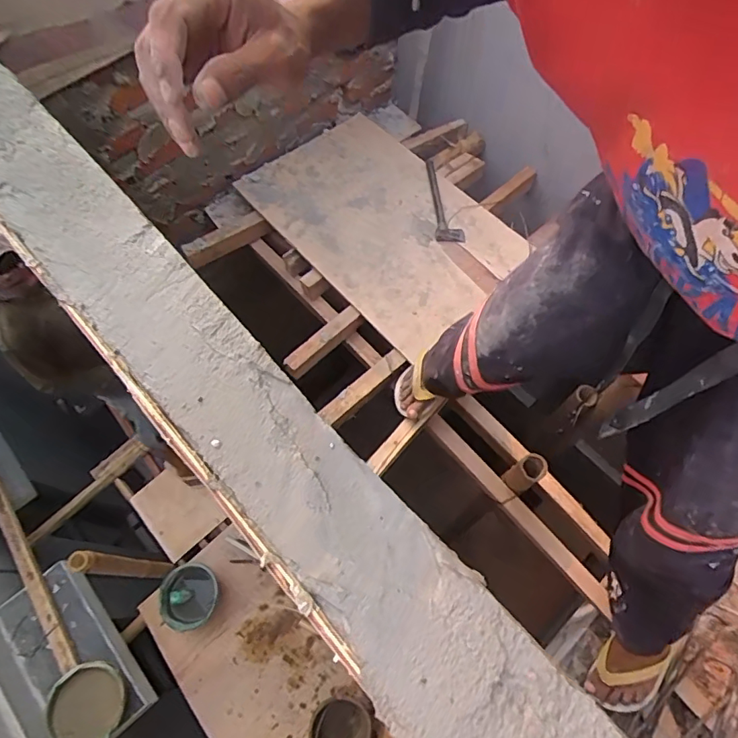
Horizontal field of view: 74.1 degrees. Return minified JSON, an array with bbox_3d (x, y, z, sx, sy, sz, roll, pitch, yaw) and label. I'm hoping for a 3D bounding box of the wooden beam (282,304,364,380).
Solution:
[{"bbox_3d":[-0.108,-0.066,1.163,0.044,0.064,0.227,39,72,16],"label":"wooden beam"}]

